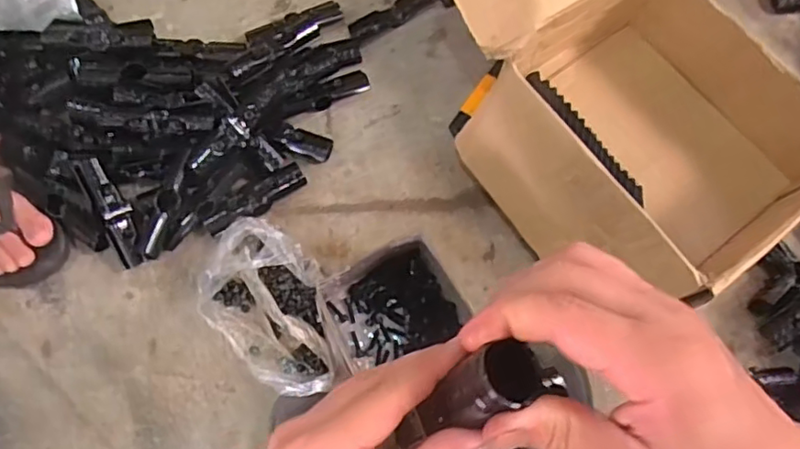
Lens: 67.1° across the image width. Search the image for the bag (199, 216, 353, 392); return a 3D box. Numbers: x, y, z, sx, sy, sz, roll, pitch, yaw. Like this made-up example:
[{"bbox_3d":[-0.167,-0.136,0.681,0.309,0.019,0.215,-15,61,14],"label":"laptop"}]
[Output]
[{"bbox_3d":[-0.137,0.089,0.667,0.128,0.065,0.201,-40,77,-15],"label":"bag"}]

